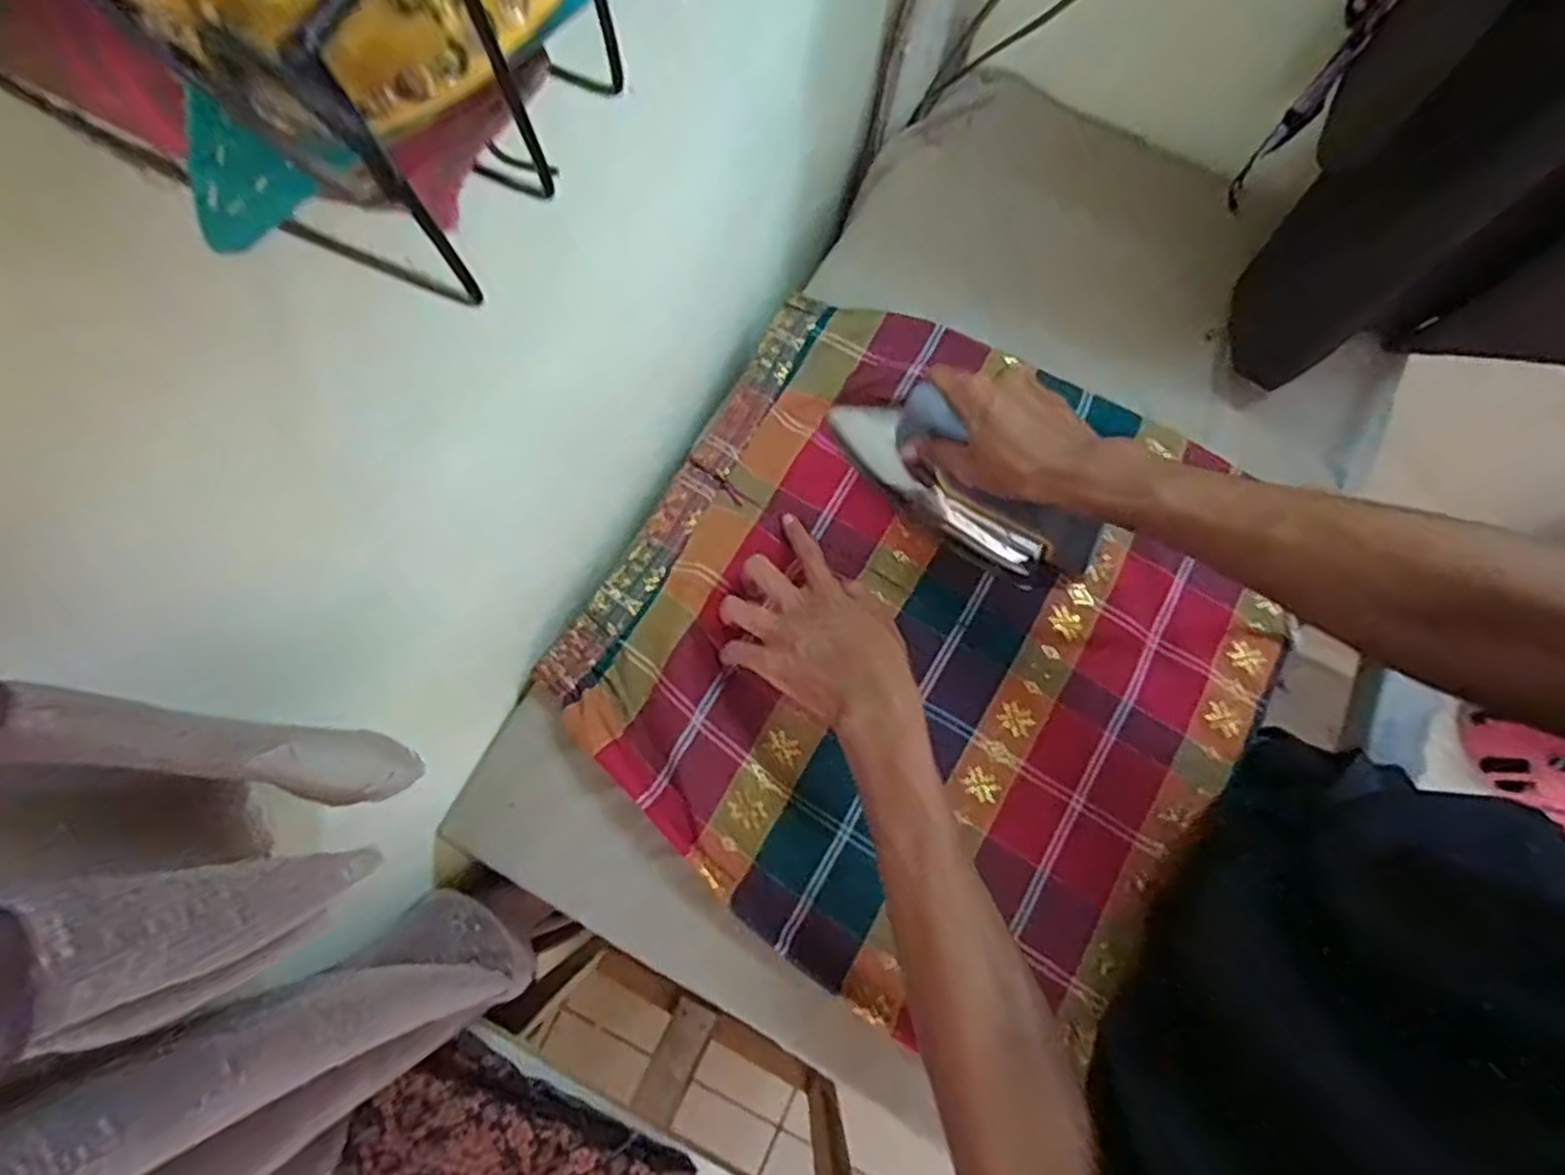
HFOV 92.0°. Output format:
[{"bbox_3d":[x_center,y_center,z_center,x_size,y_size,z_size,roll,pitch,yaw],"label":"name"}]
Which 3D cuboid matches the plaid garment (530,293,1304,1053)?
[{"bbox_3d":[0.104,0.038,0.558,0.453,0.038,0.453,35,79,7],"label":"plaid garment"}]

